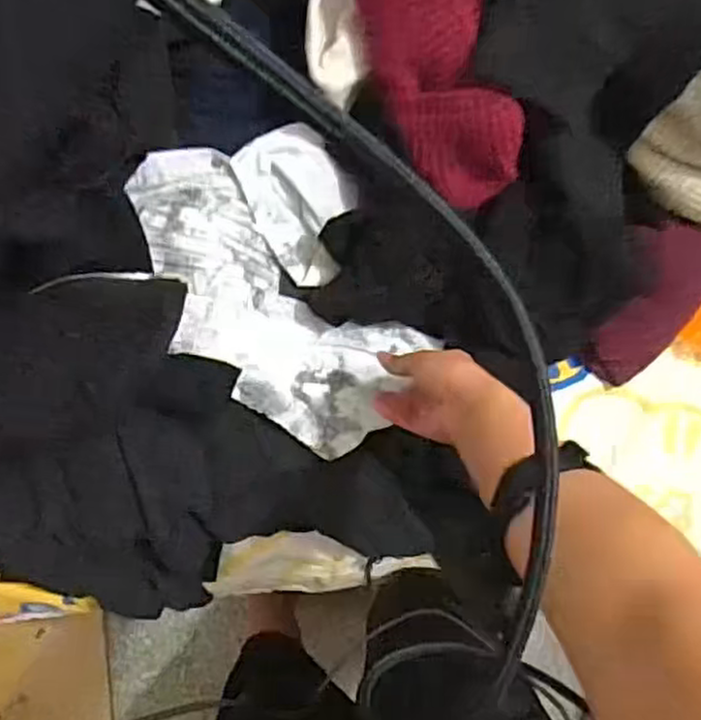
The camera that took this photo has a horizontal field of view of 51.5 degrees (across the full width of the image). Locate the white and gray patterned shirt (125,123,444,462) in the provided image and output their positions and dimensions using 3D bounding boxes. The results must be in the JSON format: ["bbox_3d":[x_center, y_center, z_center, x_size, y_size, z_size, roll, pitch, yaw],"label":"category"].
[{"bbox_3d":[-0.057,-0.062,0.657,0.191,0.041,0.299,-28,99,-3],"label":"white and gray patterned shirt"}]

